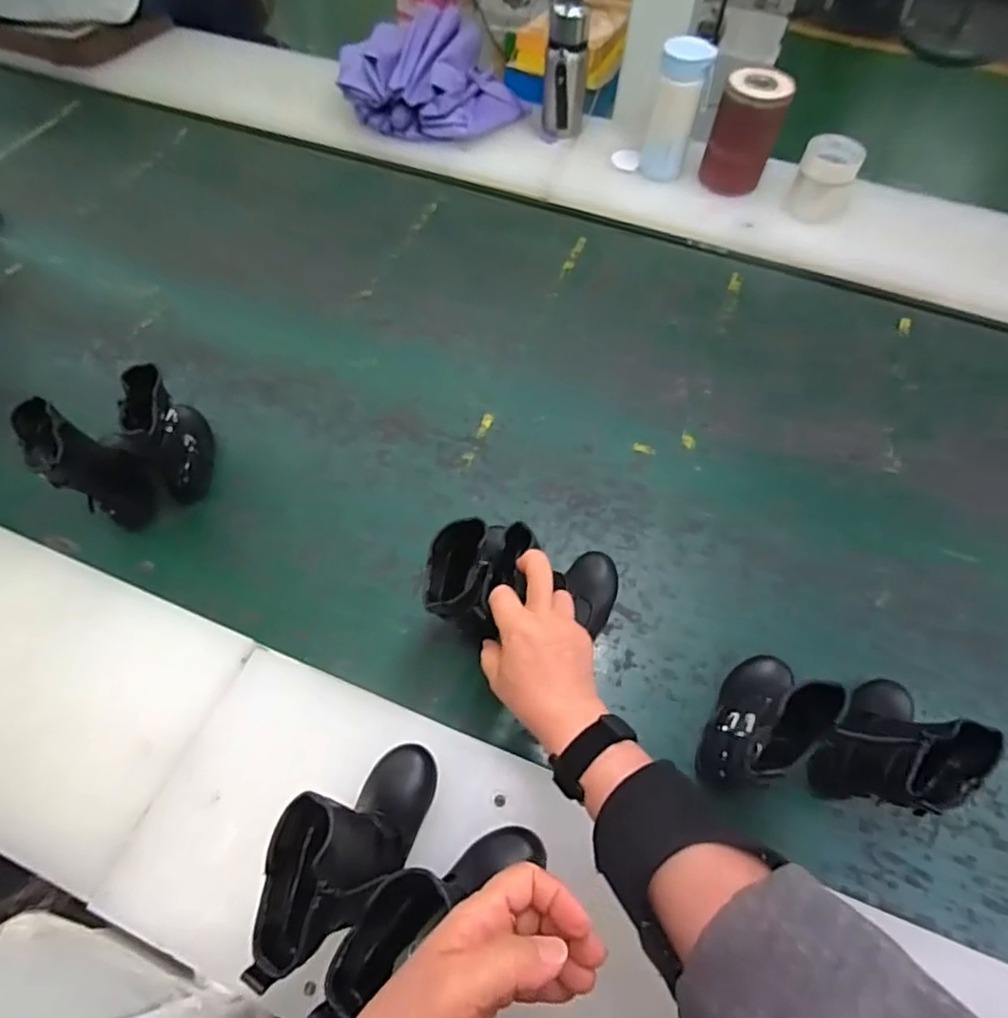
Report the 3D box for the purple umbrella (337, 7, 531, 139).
[{"bbox_3d":[-0.120,-0.769,1.065,0.303,0.114,0.207,13,58,5],"label":"purple umbrella"}]

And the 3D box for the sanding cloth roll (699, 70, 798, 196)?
[{"bbox_3d":[0.380,-0.589,0.959,0.099,0.169,0.088,18,59,8],"label":"sanding cloth roll"}]

